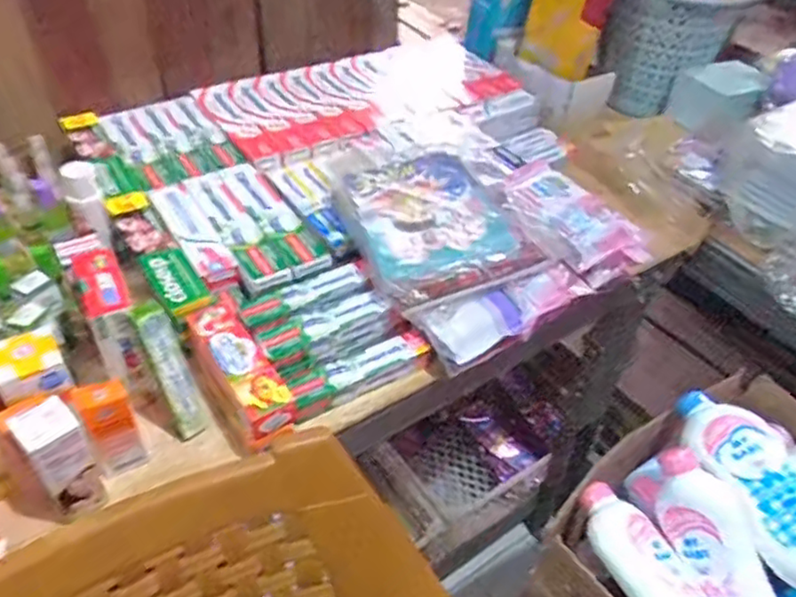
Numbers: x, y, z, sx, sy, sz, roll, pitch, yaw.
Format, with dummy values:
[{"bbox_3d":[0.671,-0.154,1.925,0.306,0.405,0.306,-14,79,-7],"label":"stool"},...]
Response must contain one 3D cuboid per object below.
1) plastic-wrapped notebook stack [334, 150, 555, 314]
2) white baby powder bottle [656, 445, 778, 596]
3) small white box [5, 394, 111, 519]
[{"bbox_3d":[0.037,-0.096,0.779,0.175,0.037,0.238,-14,46,-18],"label":"plastic-wrapped notebook stack"},{"bbox_3d":[0.313,0.250,0.633,0.061,0.048,0.209,-15,68,-20],"label":"white baby powder bottle"},{"bbox_3d":[-0.275,0.136,0.543,0.042,0.108,0.045,-33,55,-33],"label":"small white box"}]

